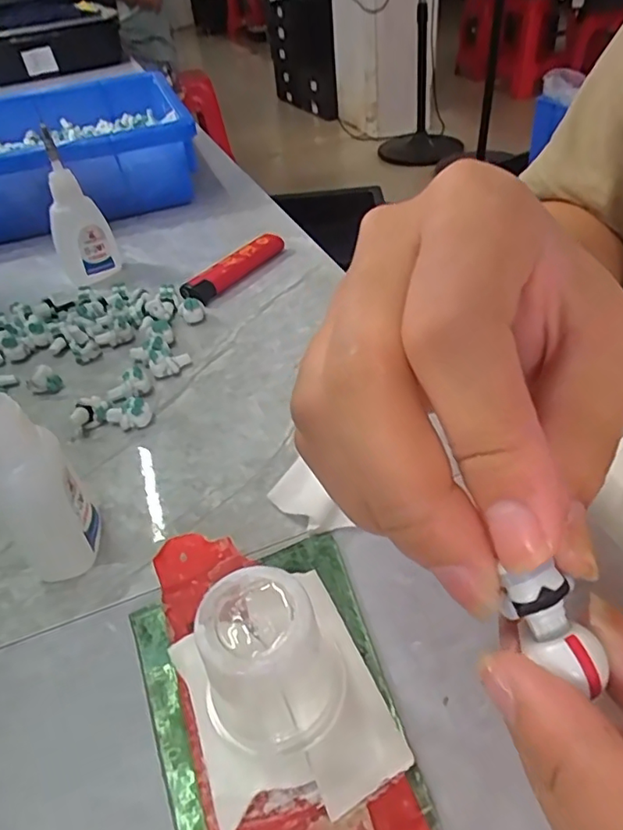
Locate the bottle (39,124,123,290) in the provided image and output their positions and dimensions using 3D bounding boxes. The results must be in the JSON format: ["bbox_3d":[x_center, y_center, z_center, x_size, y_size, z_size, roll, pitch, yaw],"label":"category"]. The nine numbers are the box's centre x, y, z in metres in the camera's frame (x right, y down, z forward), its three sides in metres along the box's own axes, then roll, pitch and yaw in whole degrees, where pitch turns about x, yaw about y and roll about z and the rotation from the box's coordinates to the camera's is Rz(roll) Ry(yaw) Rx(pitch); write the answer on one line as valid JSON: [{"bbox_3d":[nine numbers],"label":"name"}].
[{"bbox_3d":[-0.141,-0.121,0.334,0.034,0.084,0.017,-17,42,-11],"label":"bottle"}]

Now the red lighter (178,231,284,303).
[{"bbox_3d":[-0.045,-0.091,0.343,0.017,0.013,0.080,25,50,31],"label":"red lighter"}]

